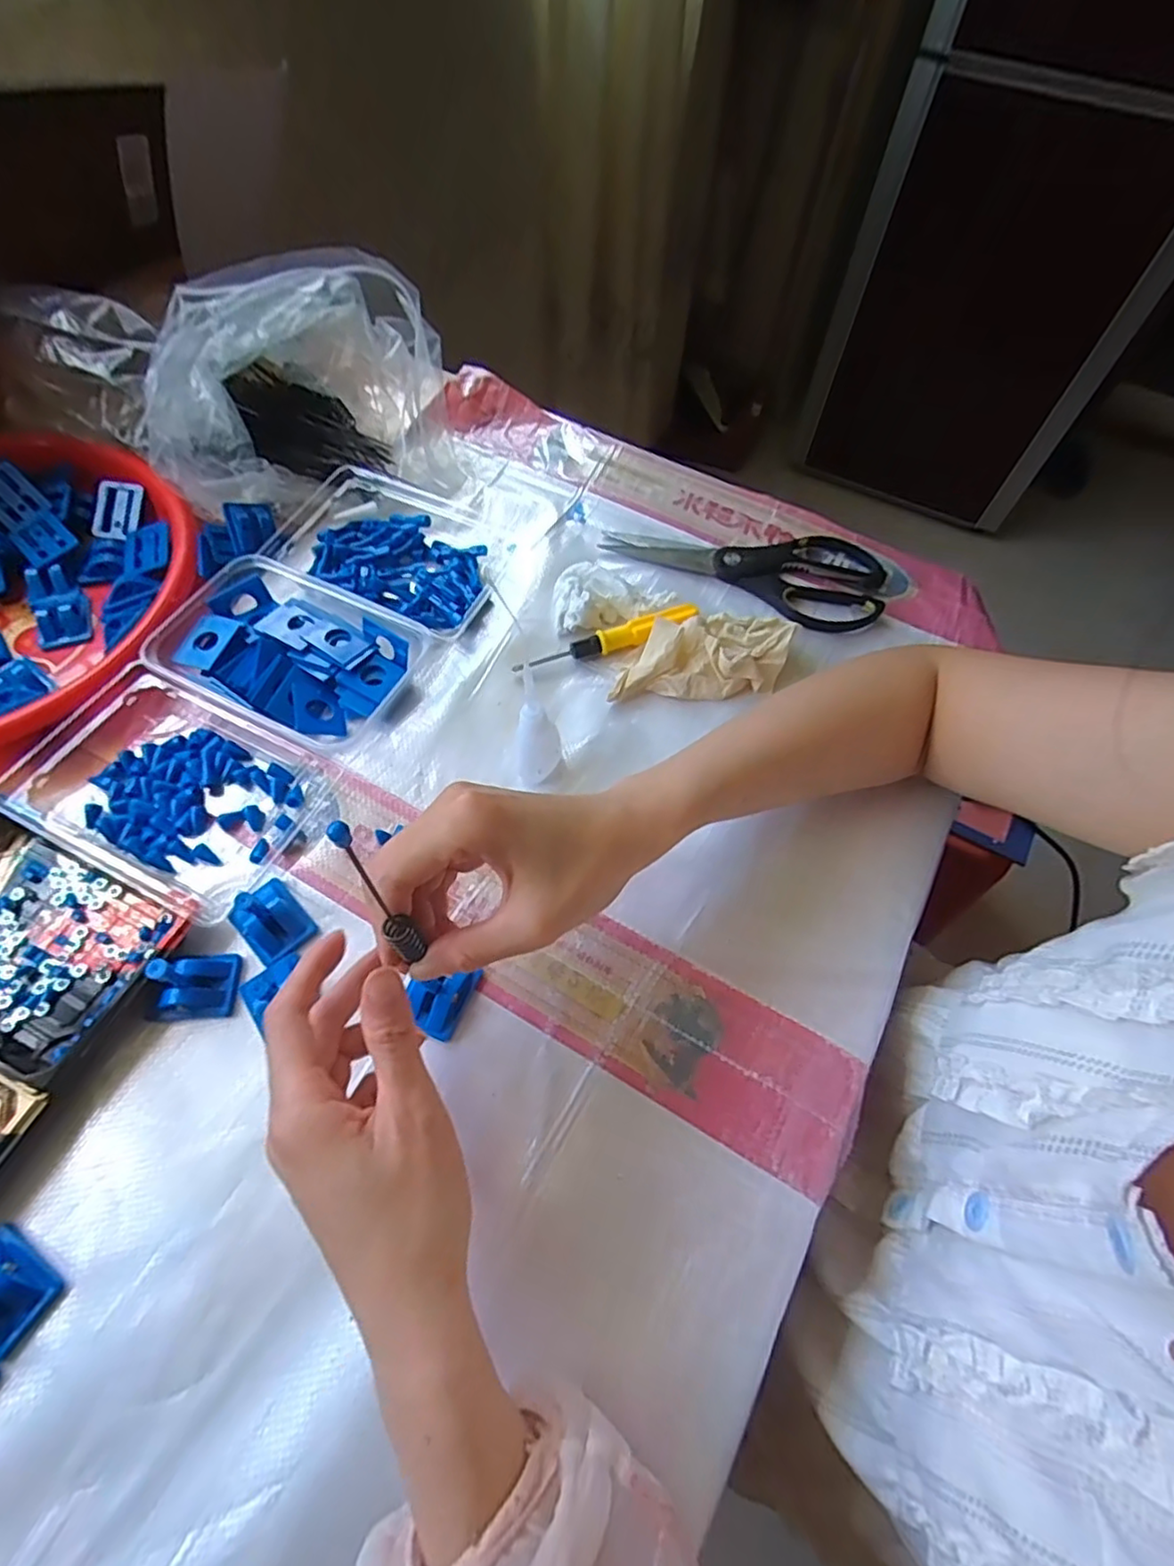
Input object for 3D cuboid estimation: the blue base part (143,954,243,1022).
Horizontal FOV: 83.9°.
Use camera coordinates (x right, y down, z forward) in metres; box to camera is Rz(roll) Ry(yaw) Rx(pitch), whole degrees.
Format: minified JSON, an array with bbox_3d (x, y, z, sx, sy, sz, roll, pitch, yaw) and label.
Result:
[{"bbox_3d":[-0.214,0.103,0.341,0.044,0.043,0.032,-4,62,-4],"label":"blue base part"}]

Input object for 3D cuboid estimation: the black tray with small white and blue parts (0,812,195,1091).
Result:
[{"bbox_3d":[-0.317,0.082,0.359,0.169,0.023,0.101,23,63,10],"label":"black tray with small white and blue parts"}]

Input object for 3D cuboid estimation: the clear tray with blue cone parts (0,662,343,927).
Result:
[{"bbox_3d":[-0.258,-0.001,0.402,0.164,0.029,0.117,24,63,11],"label":"clear tray with blue cone parts"}]

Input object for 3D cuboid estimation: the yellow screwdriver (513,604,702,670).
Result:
[{"bbox_3d":[0.015,-0.107,0.476,0.139,0.018,0.021,-16,63,-11],"label":"yellow screwdriver"}]

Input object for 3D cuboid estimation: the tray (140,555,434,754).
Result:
[{"bbox_3d":[-0.204,-0.088,0.449,0.155,0.034,0.112,26,64,12],"label":"tray"}]

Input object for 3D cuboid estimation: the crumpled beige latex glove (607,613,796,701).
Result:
[{"bbox_3d":[0.081,-0.096,0.461,0.126,0.038,0.064,-5,62,-5],"label":"crumpled beige latex glove"}]

